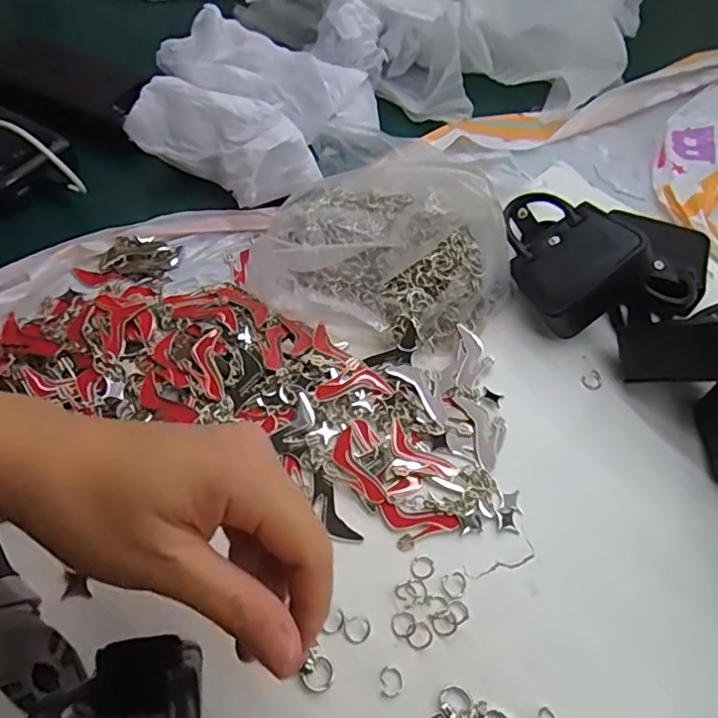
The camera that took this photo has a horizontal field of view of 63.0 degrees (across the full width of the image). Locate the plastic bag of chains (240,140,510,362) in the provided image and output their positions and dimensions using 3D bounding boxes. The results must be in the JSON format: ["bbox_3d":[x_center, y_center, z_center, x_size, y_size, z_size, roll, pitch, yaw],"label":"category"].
[{"bbox_3d":[0.015,-0.075,0.397,0.169,0.049,0.140,-13,57,-14],"label":"plastic bag of chains"}]

